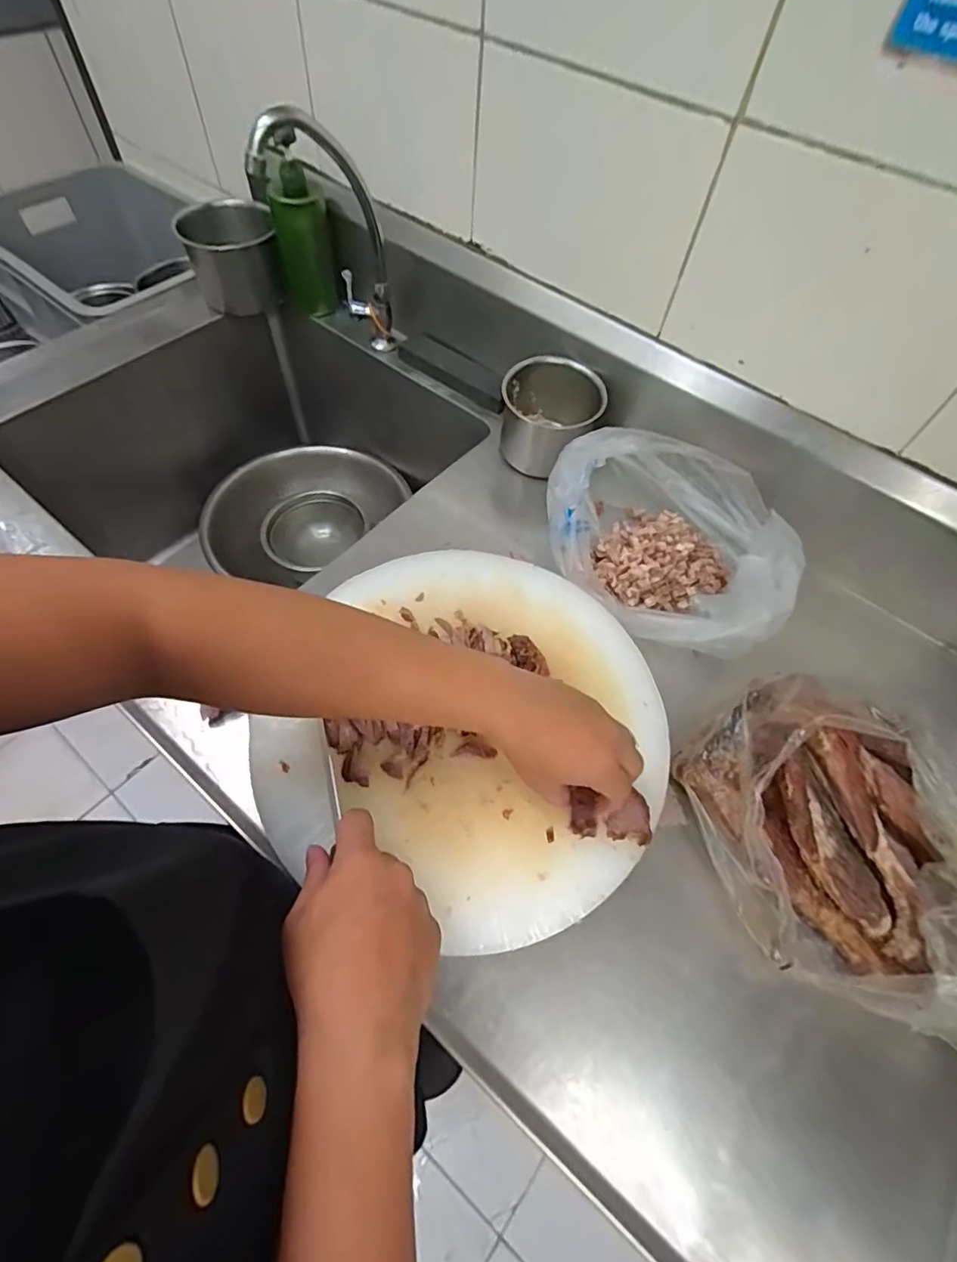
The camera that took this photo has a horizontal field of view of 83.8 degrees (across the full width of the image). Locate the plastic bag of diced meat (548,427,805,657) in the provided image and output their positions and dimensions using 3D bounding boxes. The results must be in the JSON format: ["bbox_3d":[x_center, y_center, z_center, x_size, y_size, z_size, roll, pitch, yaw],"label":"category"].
[{"bbox_3d":[0.239,-0.120,0.632,0.280,0.124,0.251,40,64,18],"label":"plastic bag of diced meat"}]

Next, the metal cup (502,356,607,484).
[{"bbox_3d":[0.099,-0.302,0.739,0.127,0.111,0.146,22,59,9],"label":"metal cup"}]

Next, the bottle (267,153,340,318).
[{"bbox_3d":[-0.283,-0.627,0.870,0.080,0.211,0.071,-15,61,-13],"label":"bottle"}]

